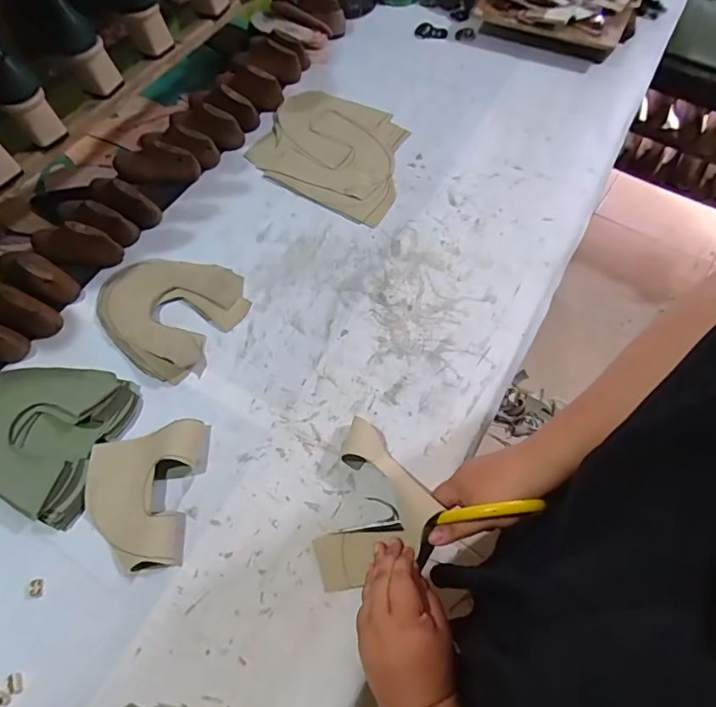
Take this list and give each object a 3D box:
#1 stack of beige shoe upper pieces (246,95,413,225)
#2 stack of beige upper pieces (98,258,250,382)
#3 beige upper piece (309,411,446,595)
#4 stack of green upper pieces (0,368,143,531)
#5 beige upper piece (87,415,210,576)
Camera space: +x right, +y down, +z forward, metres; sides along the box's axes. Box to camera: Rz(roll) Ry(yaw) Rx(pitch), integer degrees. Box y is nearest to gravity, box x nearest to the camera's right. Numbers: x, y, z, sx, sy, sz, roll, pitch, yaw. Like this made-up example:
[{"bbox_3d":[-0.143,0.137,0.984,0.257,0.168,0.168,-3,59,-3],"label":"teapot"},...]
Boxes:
[{"bbox_3d":[-0.036,-0.332,0.769,0.261,0.011,0.226,26,67,14],"label":"stack of beige shoe upper pieces"},{"bbox_3d":[-0.261,-0.065,0.638,0.195,0.021,0.173,24,66,13],"label":"stack of beige upper pieces"},{"bbox_3d":[-0.004,0.151,0.501,0.131,0.050,0.145,-28,65,-12],"label":"beige upper piece"},{"bbox_3d":[-0.373,0.091,0.551,0.178,0.032,0.166,13,64,8],"label":"stack of green upper pieces"},{"bbox_3d":[-0.234,0.152,0.518,0.126,0.029,0.153,-6,63,-2],"label":"beige upper piece"}]

